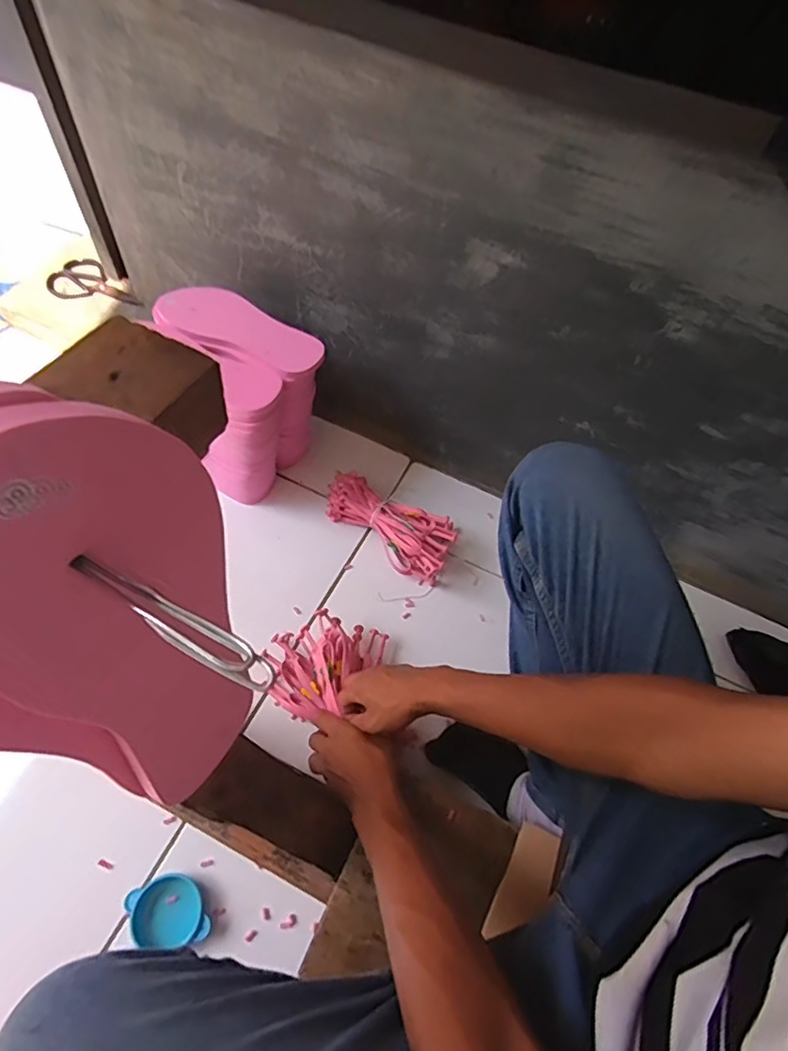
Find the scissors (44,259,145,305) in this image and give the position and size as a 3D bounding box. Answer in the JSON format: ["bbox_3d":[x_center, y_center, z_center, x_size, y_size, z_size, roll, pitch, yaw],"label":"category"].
[{"bbox_3d":[-0.546,-0.437,1.003,0.205,0.017,0.095,29,61,13],"label":"scissors"}]

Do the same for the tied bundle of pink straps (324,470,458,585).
[{"bbox_3d":[-0.013,-0.003,0.823,0.205,0.054,0.099,23,60,10],"label":"tied bundle of pink straps"}]

